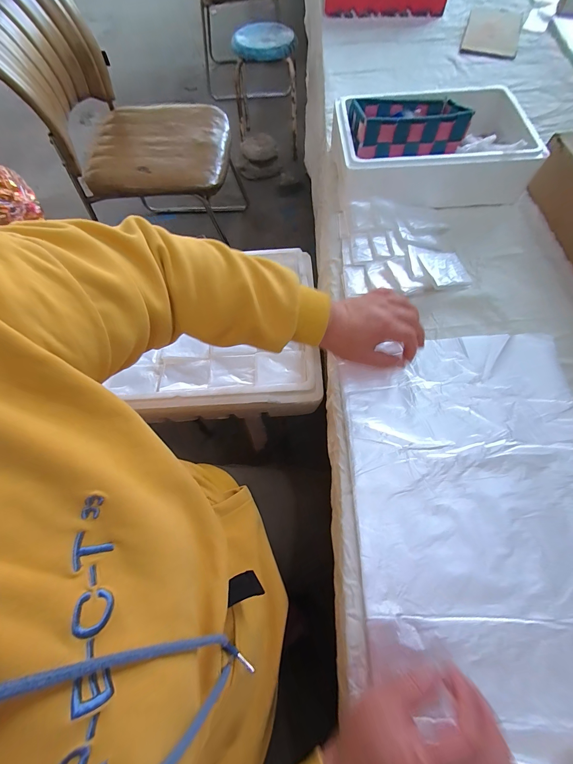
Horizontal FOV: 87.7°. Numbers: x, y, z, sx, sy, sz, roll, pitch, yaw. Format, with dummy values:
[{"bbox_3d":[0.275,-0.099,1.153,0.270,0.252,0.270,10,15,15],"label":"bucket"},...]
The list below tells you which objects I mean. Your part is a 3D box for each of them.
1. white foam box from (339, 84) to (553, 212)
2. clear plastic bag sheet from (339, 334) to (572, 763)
[{"bbox_3d":[0.250,-0.417,0.532,0.318,0.093,0.206,-5,69,1],"label":"white foam box"},{"bbox_3d":[0.235,0.144,0.359,0.295,0.011,0.427,-3,69,1],"label":"clear plastic bag sheet"}]

